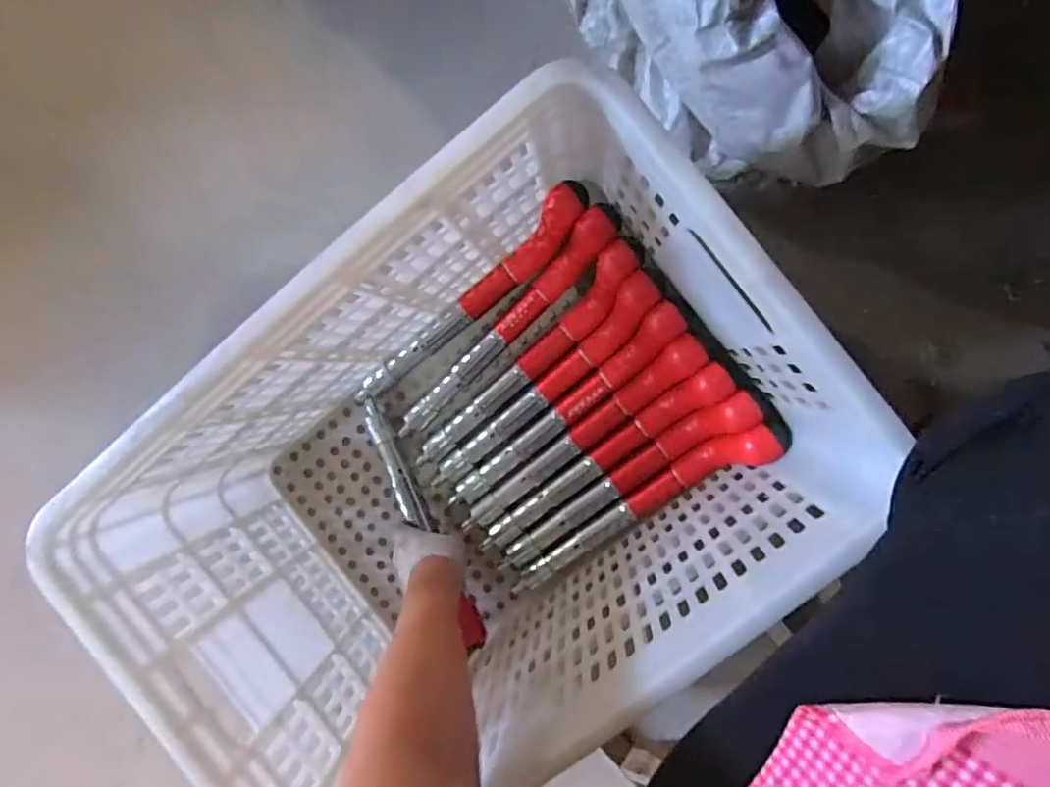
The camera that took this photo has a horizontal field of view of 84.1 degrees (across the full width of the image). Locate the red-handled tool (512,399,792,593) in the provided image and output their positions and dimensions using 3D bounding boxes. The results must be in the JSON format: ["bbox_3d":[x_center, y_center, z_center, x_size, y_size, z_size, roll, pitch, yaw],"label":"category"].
[{"bbox_3d":[0.121,0.116,0.608,0.329,0.057,0.045,-38,90,23],"label":"red-handled tool"}]

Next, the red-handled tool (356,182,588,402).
[{"bbox_3d":[-0.059,-0.096,0.618,0.326,0.064,0.033,-38,90,22],"label":"red-handled tool"}]

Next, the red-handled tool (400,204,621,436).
[{"bbox_3d":[-0.017,-0.073,0.626,0.034,0.085,0.322,47,115,1],"label":"red-handled tool"}]

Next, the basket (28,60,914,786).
[{"bbox_3d":[-0.045,0.069,0.521,0.523,0.297,0.344,-37,90,9],"label":"basket"}]

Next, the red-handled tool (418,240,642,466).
[{"bbox_3d":[0.003,-0.032,0.613,0.048,0.061,0.319,47,112,1],"label":"red-handled tool"}]

